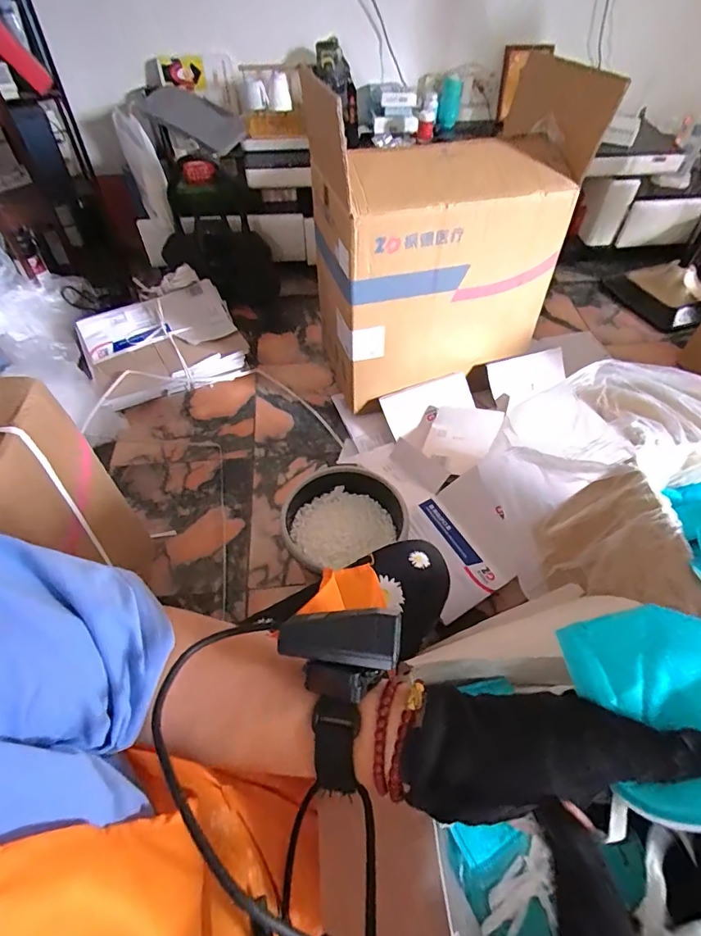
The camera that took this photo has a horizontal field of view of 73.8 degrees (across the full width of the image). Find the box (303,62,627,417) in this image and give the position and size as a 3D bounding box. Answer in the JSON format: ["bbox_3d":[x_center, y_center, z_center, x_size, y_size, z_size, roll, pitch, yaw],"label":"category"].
[{"bbox_3d":[0.232,-0.598,1.268,0.645,0.629,0.455,-16,54,-12],"label":"box"}]

